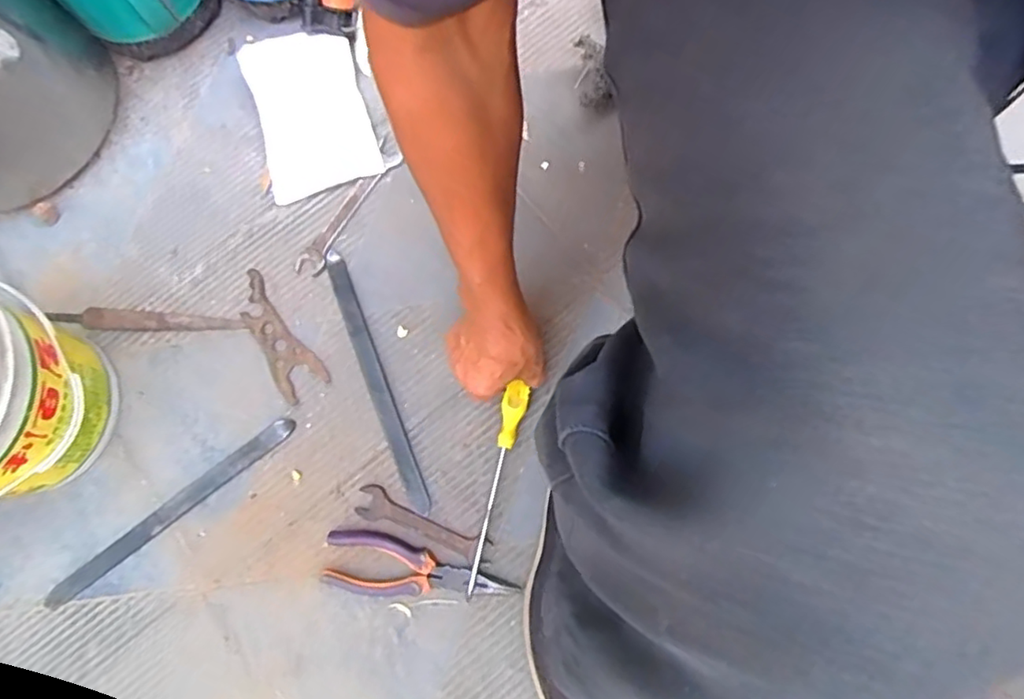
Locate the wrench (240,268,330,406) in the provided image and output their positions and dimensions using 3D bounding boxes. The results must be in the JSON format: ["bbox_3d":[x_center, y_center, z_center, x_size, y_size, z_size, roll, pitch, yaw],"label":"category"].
[{"bbox_3d":[-0.254,-0.014,0.671,0.047,0.004,0.156,-36,76,-5],"label":"wrench"}]

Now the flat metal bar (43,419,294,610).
[{"bbox_3d":[-0.341,0.161,0.628,0.282,0.005,0.024,-37,78,-7],"label":"flat metal bar"}]

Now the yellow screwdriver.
[{"bbox_3d":[-0.018,0.132,0.603,0.024,0.025,0.198,14,82,5],"label":"yellow screwdriver"}]

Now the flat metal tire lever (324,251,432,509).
[{"bbox_3d":[-0.142,0.028,0.652,0.019,0.009,0.292,-22,75,-2],"label":"flat metal tire lever"}]

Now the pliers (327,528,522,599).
[{"bbox_3d":[-0.089,0.214,0.595,0.179,0.016,0.056,10,77,7],"label":"pliers"}]

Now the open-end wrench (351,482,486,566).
[{"bbox_3d":[-0.087,0.171,0.607,0.139,0.011,0.031,21,78,9],"label":"open-end wrench"}]

